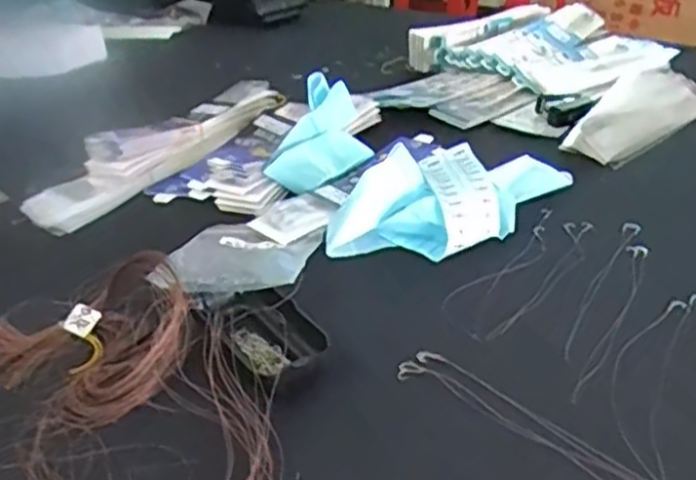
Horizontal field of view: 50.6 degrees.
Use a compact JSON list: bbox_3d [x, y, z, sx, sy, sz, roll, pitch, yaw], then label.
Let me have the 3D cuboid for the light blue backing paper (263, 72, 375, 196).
[{"bbox_3d":[-0.021,-0.096,0.682,0.061,0.072,0.138,9,32,20],"label":"light blue backing paper"}]

